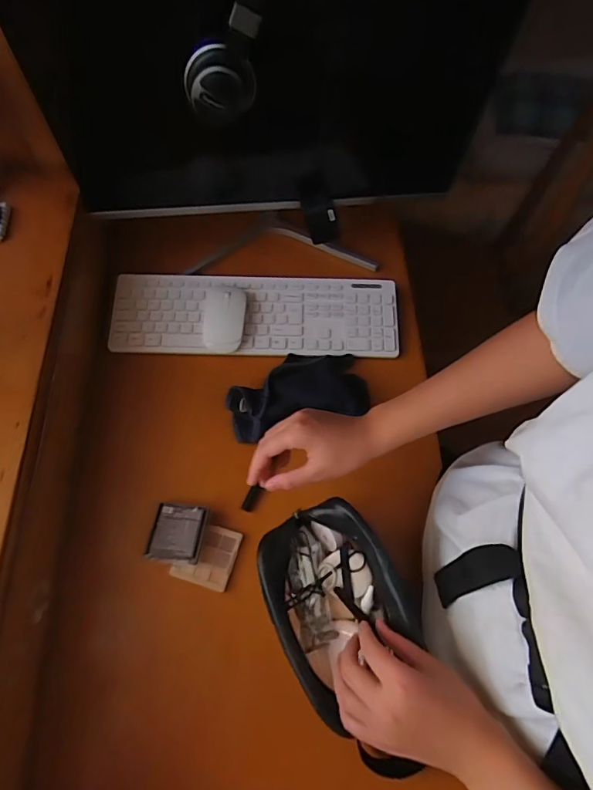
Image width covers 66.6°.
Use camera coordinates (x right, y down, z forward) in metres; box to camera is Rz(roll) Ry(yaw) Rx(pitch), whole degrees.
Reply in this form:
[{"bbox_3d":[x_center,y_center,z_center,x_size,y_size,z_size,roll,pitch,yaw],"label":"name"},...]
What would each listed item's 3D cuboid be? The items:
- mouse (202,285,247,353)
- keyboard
[{"bbox_3d":[-0.108,-0.116,0.672,0.063,0.032,0.103,1,66,-3],"label":"mouse"},{"bbox_3d":[-0.061,-0.126,0.692,0.428,0.022,0.129,1,66,-3],"label":"keyboard"}]

